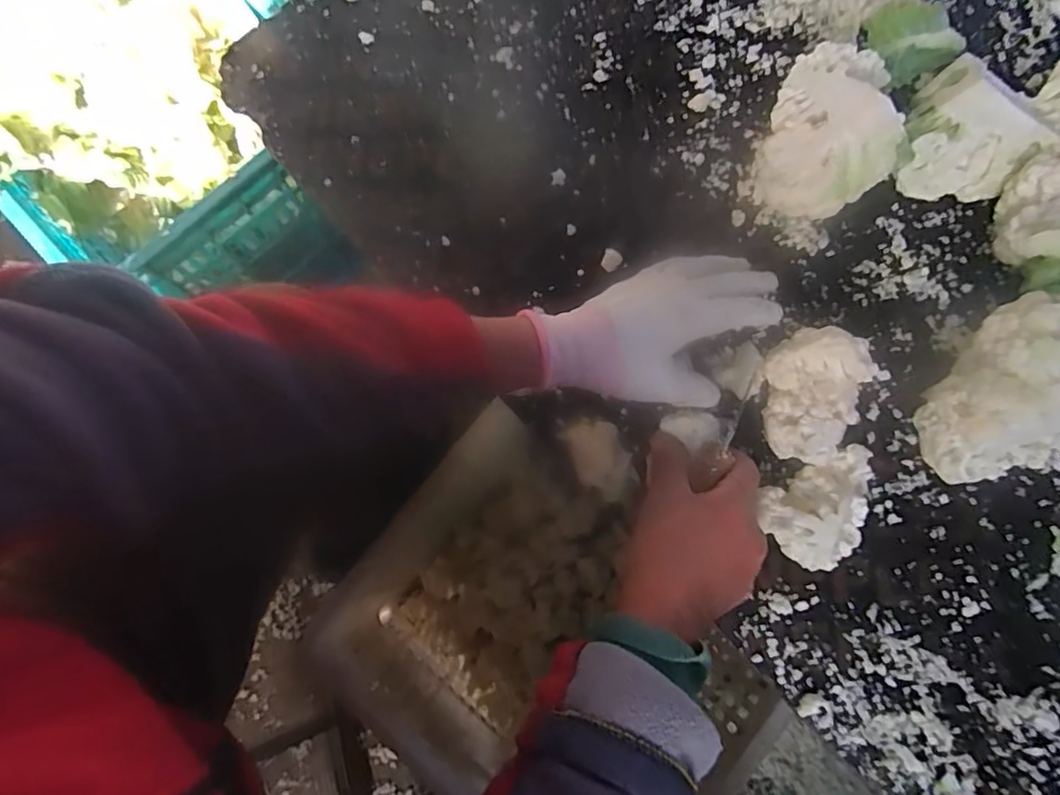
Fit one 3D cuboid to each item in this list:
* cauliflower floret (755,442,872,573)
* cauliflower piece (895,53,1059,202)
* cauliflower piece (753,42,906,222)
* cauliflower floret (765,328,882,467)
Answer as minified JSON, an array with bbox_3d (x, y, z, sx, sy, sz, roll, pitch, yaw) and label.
[{"bbox_3d":[0.203,0.082,0.402,0.083,0.041,0.068,-25,78,-4],"label":"cauliflower floret"},{"bbox_3d":[0.313,-0.189,0.430,0.067,0.080,0.095,-35,79,-6],"label":"cauliflower piece"},{"bbox_3d":[0.224,-0.192,0.434,0.084,0.080,0.120,10,78,3],"label":"cauliflower piece"},{"bbox_3d":[0.197,0.000,0.403,0.058,0.066,0.088,0,78,1],"label":"cauliflower floret"}]

